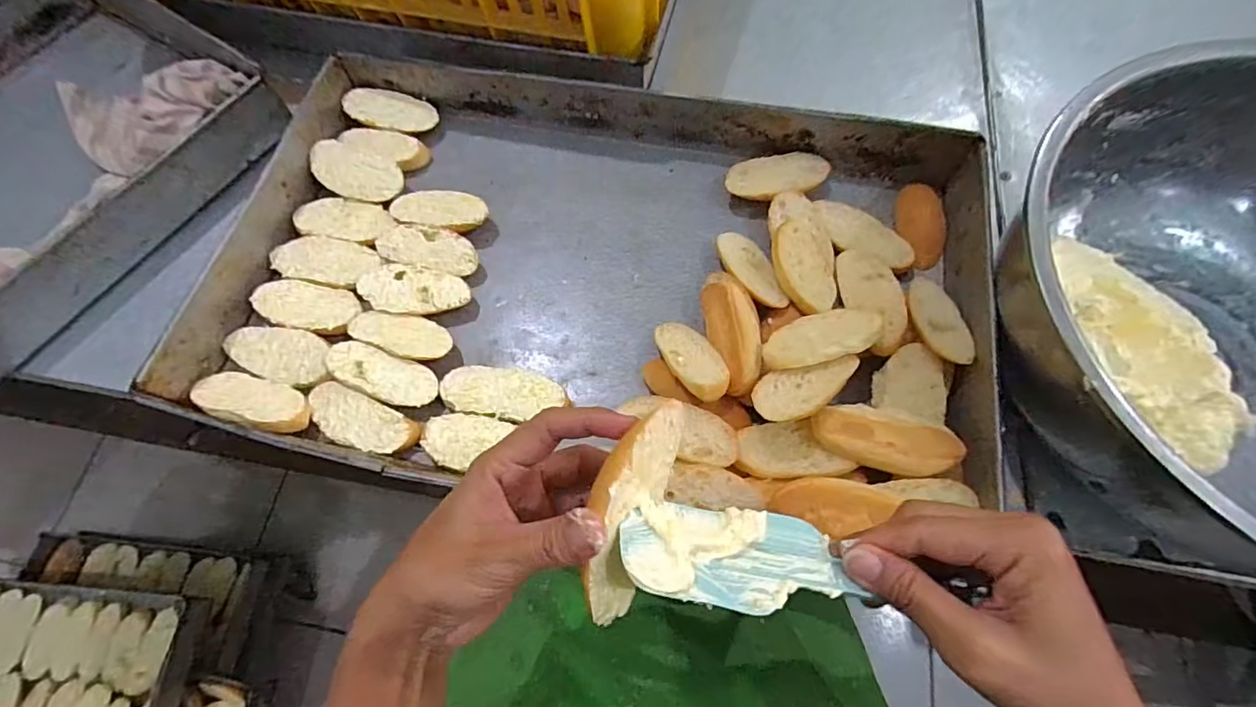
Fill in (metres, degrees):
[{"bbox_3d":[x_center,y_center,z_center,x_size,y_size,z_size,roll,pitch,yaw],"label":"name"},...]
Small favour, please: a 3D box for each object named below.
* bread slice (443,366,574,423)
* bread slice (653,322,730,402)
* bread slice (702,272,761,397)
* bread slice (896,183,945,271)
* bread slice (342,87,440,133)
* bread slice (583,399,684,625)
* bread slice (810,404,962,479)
[{"bbox_3d":[-0.097,0.034,0.431,0.101,0.022,0.040,9,68,6],"label":"bread slice"},{"bbox_3d":[0.048,0.002,0.412,0.037,0.012,0.087,-23,41,-7],"label":"bread slice"},{"bbox_3d":[0.082,-0.023,0.420,0.038,0.022,0.114,-3,68,1],"label":"bread slice"},{"bbox_3d":[0.262,-0.115,0.479,0.034,0.015,0.083,4,68,4],"label":"bread slice"},{"bbox_3d":[-0.237,-0.244,0.535,0.087,0.017,0.048,11,69,7],"label":"bread slice"},{"bbox_3d":[-0.003,0.067,0.233,0.019,0.043,0.095,16,94,40],"label":"bread slice"},{"bbox_3d":[0.179,0.059,0.371,0.098,0.017,0.041,12,69,7],"label":"bread slice"}]

